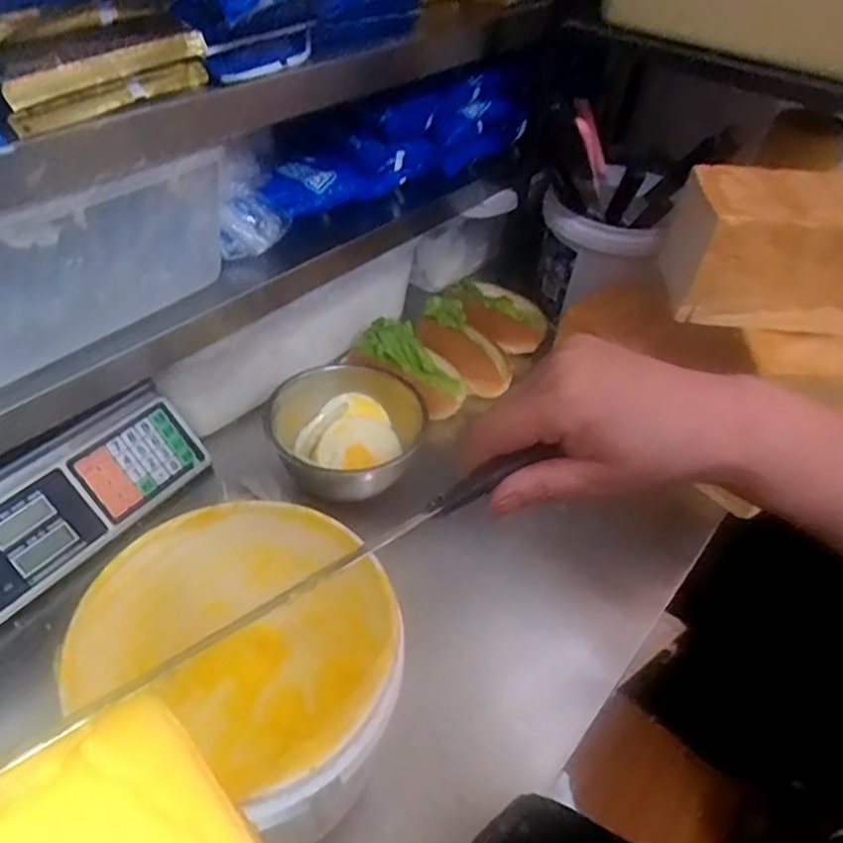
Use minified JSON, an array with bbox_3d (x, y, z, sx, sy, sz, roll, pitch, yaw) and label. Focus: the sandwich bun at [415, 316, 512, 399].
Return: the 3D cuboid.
[{"bbox_3d":[0.058,-0.096,0.908,0.156,0.052,0.058,39,52,12],"label":"sandwich bun"}]

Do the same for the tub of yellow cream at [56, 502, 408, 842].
[{"bbox_3d":[-0.121,0.198,0.502,0.209,0.211,0.180,21,47,14],"label":"tub of yellow cream"}]

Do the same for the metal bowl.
[{"bbox_3d":[-0.079,0.019,0.741,0.173,0.090,0.138,-5,46,-12],"label":"metal bowl"}]

